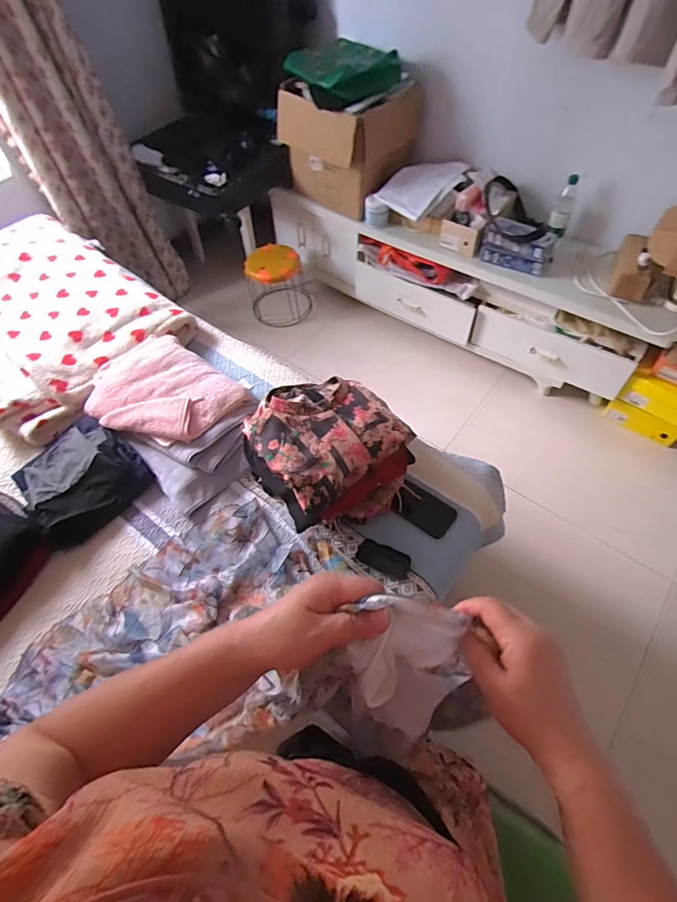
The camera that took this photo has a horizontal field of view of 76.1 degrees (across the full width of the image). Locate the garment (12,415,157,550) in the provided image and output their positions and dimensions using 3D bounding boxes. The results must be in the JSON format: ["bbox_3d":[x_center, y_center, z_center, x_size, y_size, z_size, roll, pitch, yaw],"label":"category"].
[{"bbox_3d":[-0.602,0.058,1.033,0.279,0.078,0.271,-40,63,-20],"label":"garment"}]

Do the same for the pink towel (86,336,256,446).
[{"bbox_3d":[-0.440,-0.153,1.106,0.378,0.069,0.301,26,63,19],"label":"pink towel"}]

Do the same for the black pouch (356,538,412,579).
[{"bbox_3d":[0.093,0.223,0.894,0.111,0.006,0.052,19,78,19],"label":"black pouch"}]

